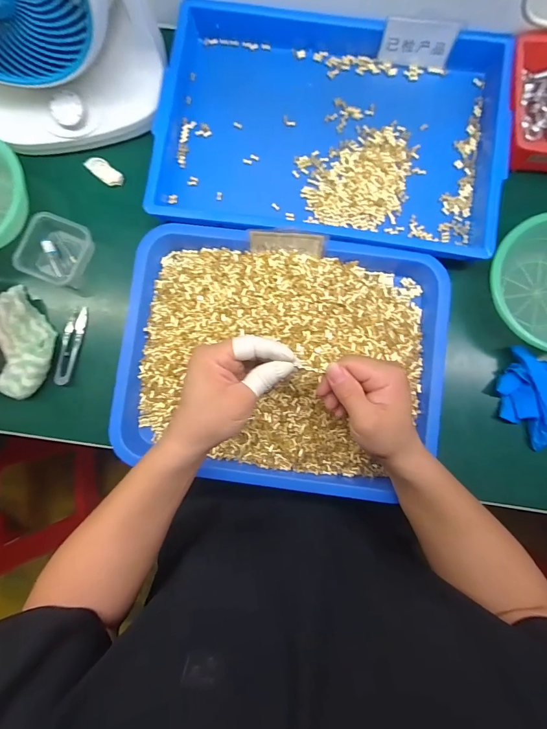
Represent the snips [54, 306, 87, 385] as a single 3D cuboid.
[{"bbox_3d":[-0.265,-0.025,0.469,0.024,0.013,0.102,14,86,2],"label":"snips"}]

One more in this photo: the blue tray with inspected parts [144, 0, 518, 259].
[{"bbox_3d":[0.074,-0.311,0.465,0.426,0.044,0.310,9,86,2],"label":"blue tray with inspected parts"}]

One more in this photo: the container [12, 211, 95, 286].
[{"bbox_3d":[-0.280,-0.146,0.471,0.084,0.038,0.080,24,86,3],"label":"container"}]

